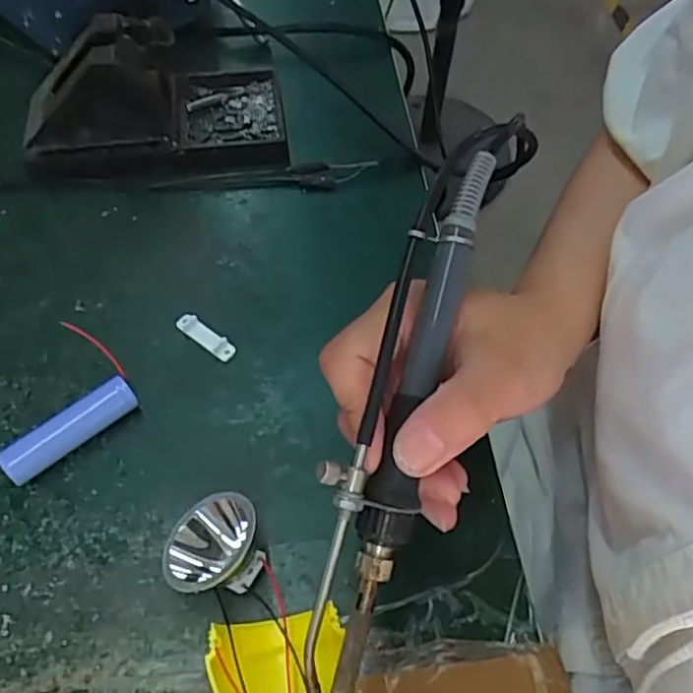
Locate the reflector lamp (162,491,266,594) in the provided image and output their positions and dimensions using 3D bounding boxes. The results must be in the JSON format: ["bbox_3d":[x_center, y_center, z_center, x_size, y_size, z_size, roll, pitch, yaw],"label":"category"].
[{"bbox_3d":[-0.054,0.085,0.282,0.036,0.032,0.042,12,57,3],"label":"reflector lamp"}]

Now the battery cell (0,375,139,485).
[{"bbox_3d":[-0.130,0.039,0.311,0.064,0.017,0.016,-36,67,-24],"label":"battery cell"}]

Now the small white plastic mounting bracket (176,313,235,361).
[{"bbox_3d":[-0.074,-0.006,0.349,0.034,0.005,0.010,32,60,15],"label":"small white plastic mounting bracket"}]

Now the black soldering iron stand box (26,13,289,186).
[{"bbox_3d":[-0.117,-0.155,0.406,0.160,0.086,0.076,-11,59,-12],"label":"black soldering iron stand box"}]

